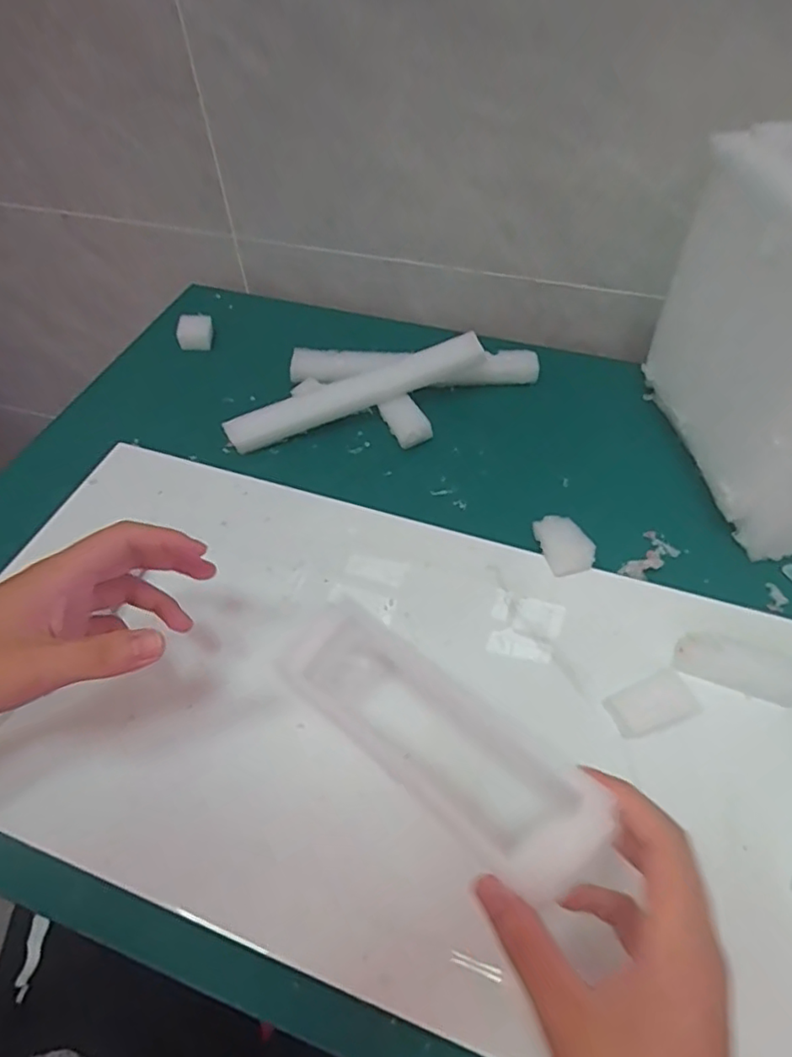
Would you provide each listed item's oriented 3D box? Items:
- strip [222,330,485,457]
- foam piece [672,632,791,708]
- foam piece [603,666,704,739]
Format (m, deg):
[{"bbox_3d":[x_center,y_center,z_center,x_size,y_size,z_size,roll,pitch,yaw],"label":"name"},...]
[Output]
[{"bbox_3d":[-0.037,-0.124,0.560,0.240,0.031,0.027,-20,53,0],"label":"strip"},{"bbox_3d":[0.226,0.089,0.391,0.083,0.023,0.023,15,55,13],"label":"foam piece"},{"bbox_3d":[0.164,0.112,0.386,0.055,0.006,0.031,-20,54,-13],"label":"foam piece"}]

